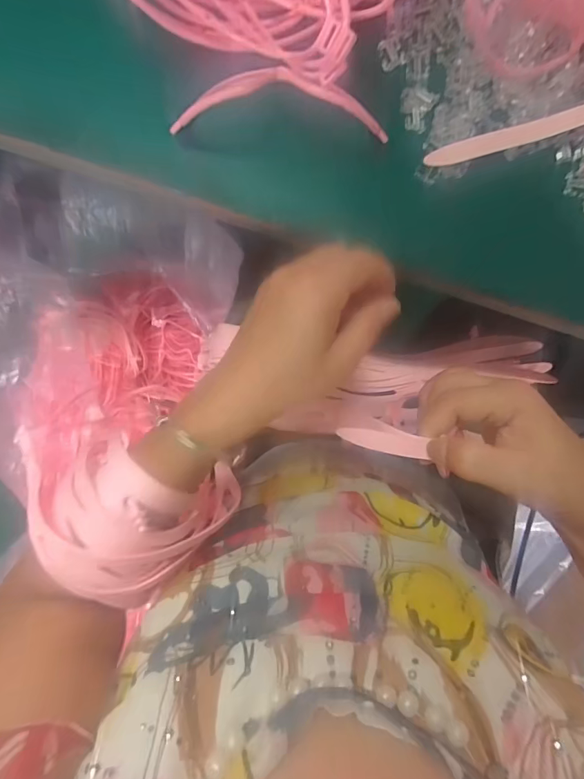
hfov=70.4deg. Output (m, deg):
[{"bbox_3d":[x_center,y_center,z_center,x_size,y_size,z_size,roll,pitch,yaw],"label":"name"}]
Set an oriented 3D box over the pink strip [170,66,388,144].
[{"bbox_3d":[-0.007,-0.189,0.270,0.140,0.027,0.036,2,90,-1],"label":"pink strip"}]

